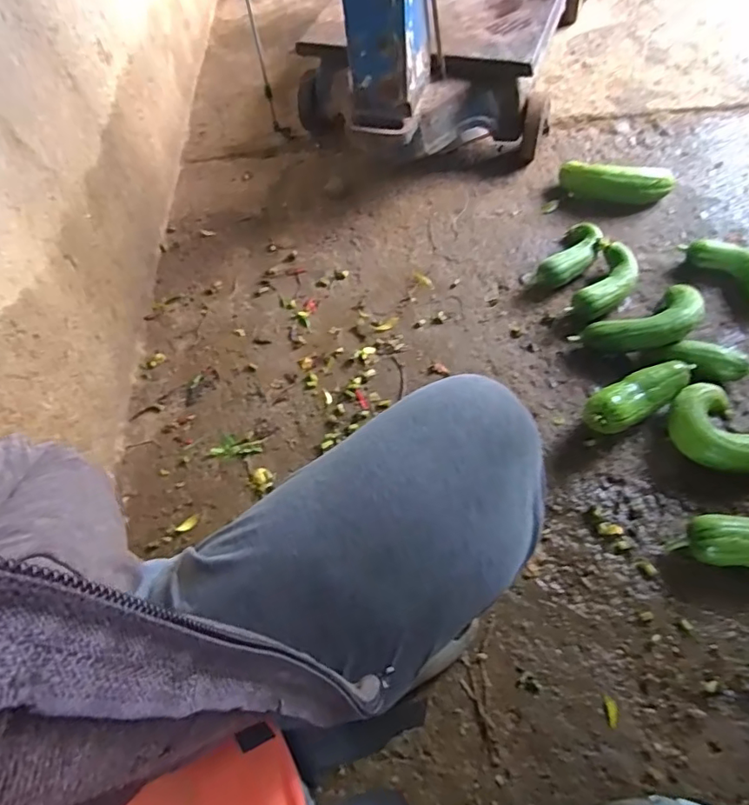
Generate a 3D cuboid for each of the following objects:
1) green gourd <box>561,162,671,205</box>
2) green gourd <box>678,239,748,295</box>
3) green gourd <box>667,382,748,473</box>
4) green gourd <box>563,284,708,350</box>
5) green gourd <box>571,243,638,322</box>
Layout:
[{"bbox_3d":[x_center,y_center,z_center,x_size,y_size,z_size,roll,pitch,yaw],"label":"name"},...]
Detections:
[{"bbox_3d":[0.471,-0.428,1.056,0.209,0.072,0.066,10,60,14],"label":"green gourd"},{"bbox_3d":[0.624,-0.233,0.938,0.063,0.056,0.176,-41,62,-17],"label":"green gourd"},{"bbox_3d":[0.494,0.045,0.769,0.116,0.068,0.148,-38,61,-15],"label":"green gourd"},{"bbox_3d":[0.431,-0.118,0.868,0.205,0.069,0.096,-20,58,-4],"label":"green gourd"},{"bbox_3d":[0.402,-0.196,0.932,0.075,0.056,0.168,28,66,23],"label":"green gourd"}]

